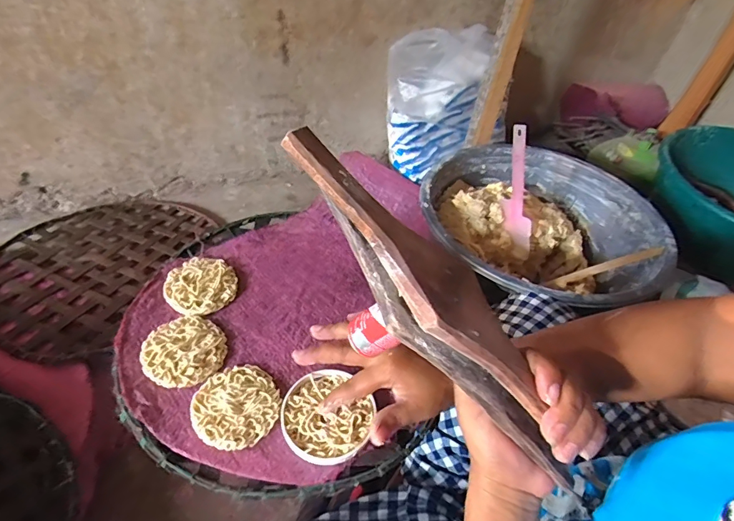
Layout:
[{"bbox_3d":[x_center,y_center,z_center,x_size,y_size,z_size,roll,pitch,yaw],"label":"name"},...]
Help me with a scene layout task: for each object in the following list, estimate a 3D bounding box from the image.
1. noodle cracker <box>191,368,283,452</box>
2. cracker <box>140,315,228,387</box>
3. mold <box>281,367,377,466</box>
[{"bbox_3d":[-0.123,0.136,0.407,0.077,0.008,0.079,3,44,-3],"label":"noodle cracker"},{"bbox_3d":[-0.188,0.091,0.442,0.078,0.009,0.078,3,44,-3],"label":"cracker"},{"bbox_3d":[-0.036,0.143,0.407,0.085,0.012,0.090,3,44,-3],"label":"mold"}]

